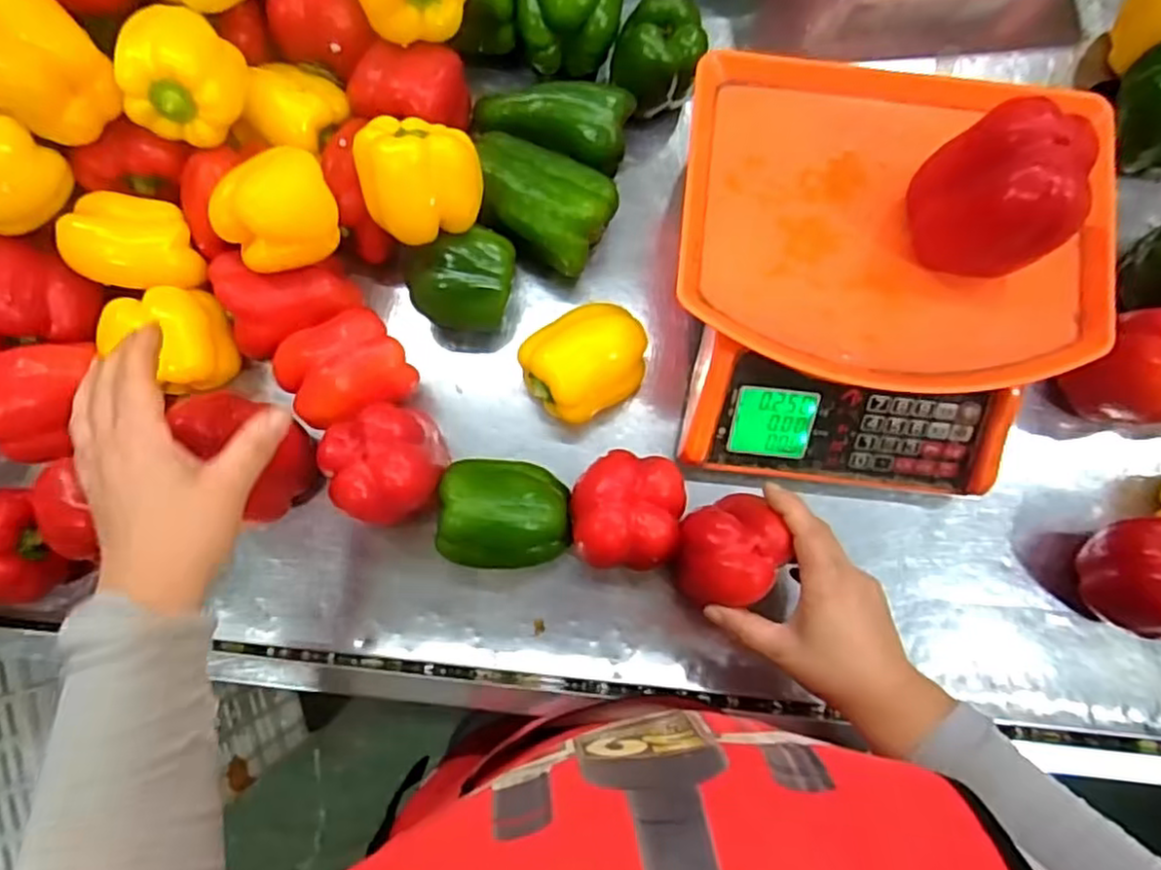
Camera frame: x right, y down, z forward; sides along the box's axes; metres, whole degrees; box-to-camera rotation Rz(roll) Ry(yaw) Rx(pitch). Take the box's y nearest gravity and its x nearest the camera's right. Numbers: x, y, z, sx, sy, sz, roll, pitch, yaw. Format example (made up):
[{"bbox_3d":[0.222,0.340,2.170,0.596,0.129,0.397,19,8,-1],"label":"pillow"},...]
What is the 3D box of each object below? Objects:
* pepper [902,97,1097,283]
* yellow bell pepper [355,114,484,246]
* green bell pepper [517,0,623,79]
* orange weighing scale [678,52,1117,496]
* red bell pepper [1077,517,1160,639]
[{"bbox_3d":[0.252,-0.143,0.430,0.075,0.101,0.087,-37,85,-6],"label":"pepper"},{"bbox_3d":[-0.113,-0.182,0.496,0.080,0.070,0.085,0,82,-2],"label":"yellow bell pepper"},{"bbox_3d":[-0.008,-0.351,0.575,0.079,0.069,0.089,3,82,-2],"label":"green bell pepper"},{"bbox_3d":[0.205,-0.106,0.516,0.282,0.116,0.274,6,82,-1],"label":"orange weighing scale"},{"bbox_3d":[0.418,0.105,0.526,0.076,0.084,0.085,8,82,-1],"label":"red bell pepper"}]

